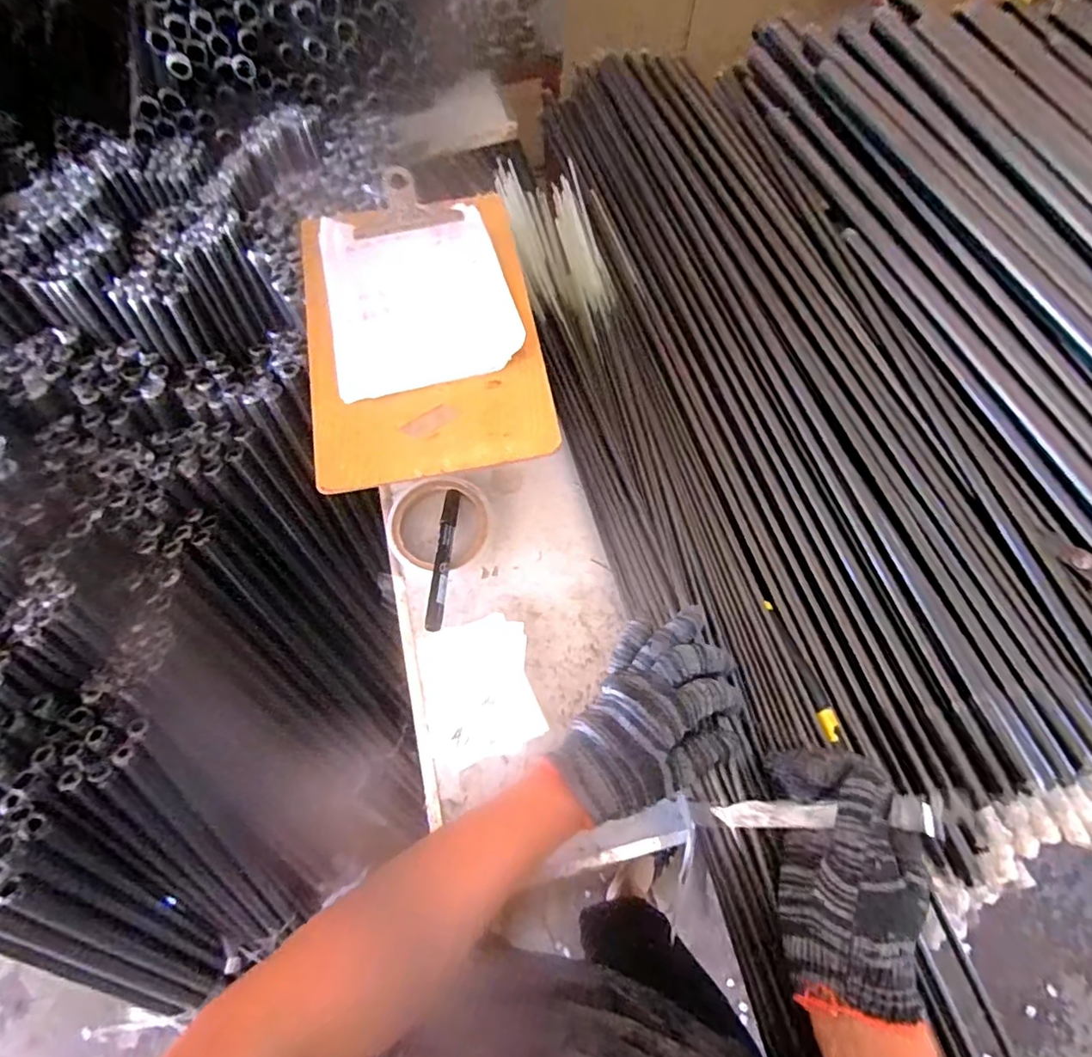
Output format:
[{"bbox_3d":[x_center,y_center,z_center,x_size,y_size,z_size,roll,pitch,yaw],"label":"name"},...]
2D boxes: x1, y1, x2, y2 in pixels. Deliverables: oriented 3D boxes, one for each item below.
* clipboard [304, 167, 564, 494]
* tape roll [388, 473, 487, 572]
[{"bbox_3d":[-0.109,-0.174,0.482,0.188,0.021,0.280,-11,68,-3],"label":"clipboard"},{"bbox_3d":[-0.099,-0.005,0.526,0.090,0.021,0.088,0,69,1],"label":"tape roll"}]

